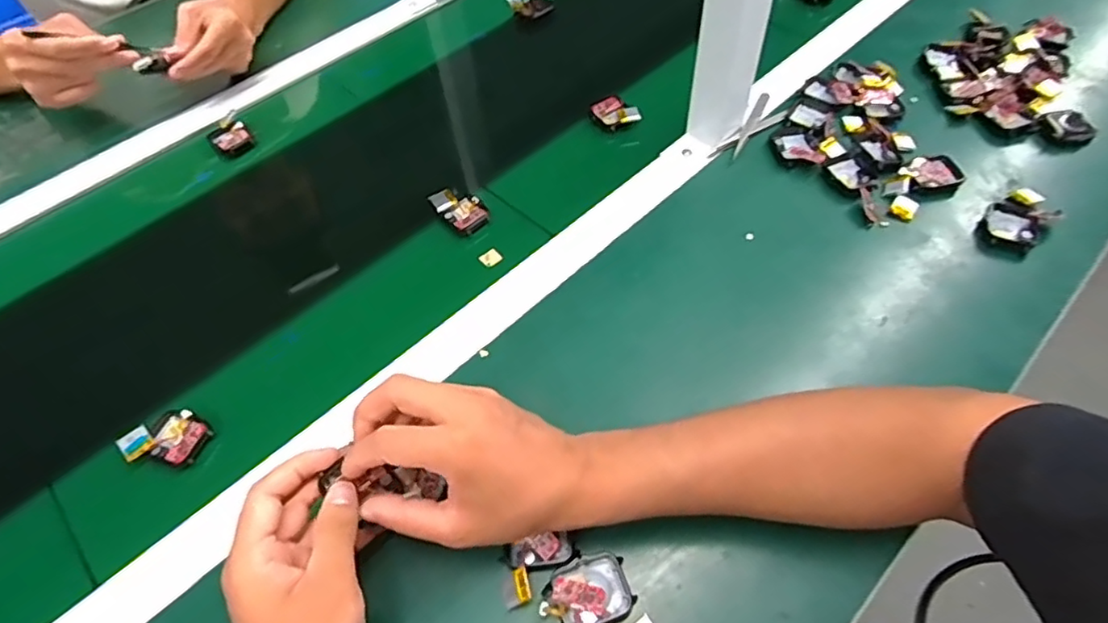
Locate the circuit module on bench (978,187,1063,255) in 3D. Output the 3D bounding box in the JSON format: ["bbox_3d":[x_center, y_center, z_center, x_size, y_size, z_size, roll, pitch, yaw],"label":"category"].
[{"bbox_3d":[0.391,-0.076,0.508,0.075,0.015,0.043,-36,60,-20],"label":"circuit module on bench"}]

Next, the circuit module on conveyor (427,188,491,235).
[{"bbox_3d":[-0.085,-0.096,0.554,0.037,0.016,0.054,-38,61,-20],"label":"circuit module on conveyor"}]

